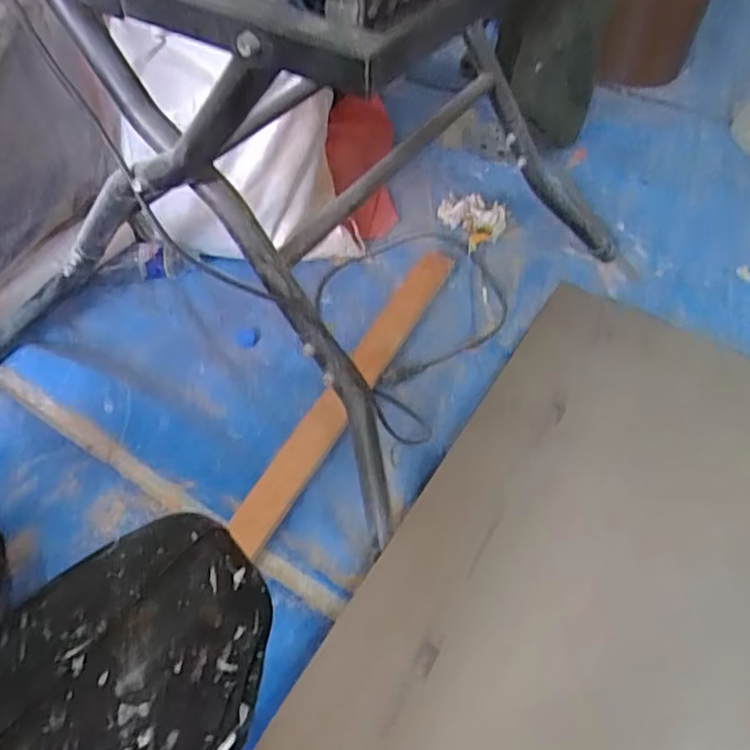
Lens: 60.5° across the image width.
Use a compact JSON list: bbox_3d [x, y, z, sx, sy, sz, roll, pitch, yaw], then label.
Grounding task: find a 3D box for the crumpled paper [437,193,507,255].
[{"bbox_3d":[0.177,-0.293,1.187,0.083,0.062,0.124,-24,56,-22],"label":"crumpled paper"}]

